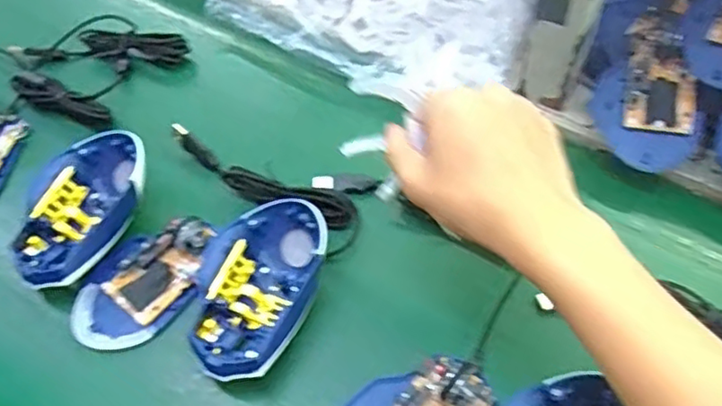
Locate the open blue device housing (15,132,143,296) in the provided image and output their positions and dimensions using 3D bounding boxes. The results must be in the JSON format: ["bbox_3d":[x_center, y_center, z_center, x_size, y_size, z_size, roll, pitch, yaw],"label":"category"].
[{"bbox_3d":[-0.202,0.006,0.454,0.080,0.040,0.121,19,58,16],"label":"open blue device housing"}]

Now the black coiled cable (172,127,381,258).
[{"bbox_3d":[-0.067,-0.025,0.480,0.165,0.027,0.069,25,62,19],"label":"black coiled cable"}]

